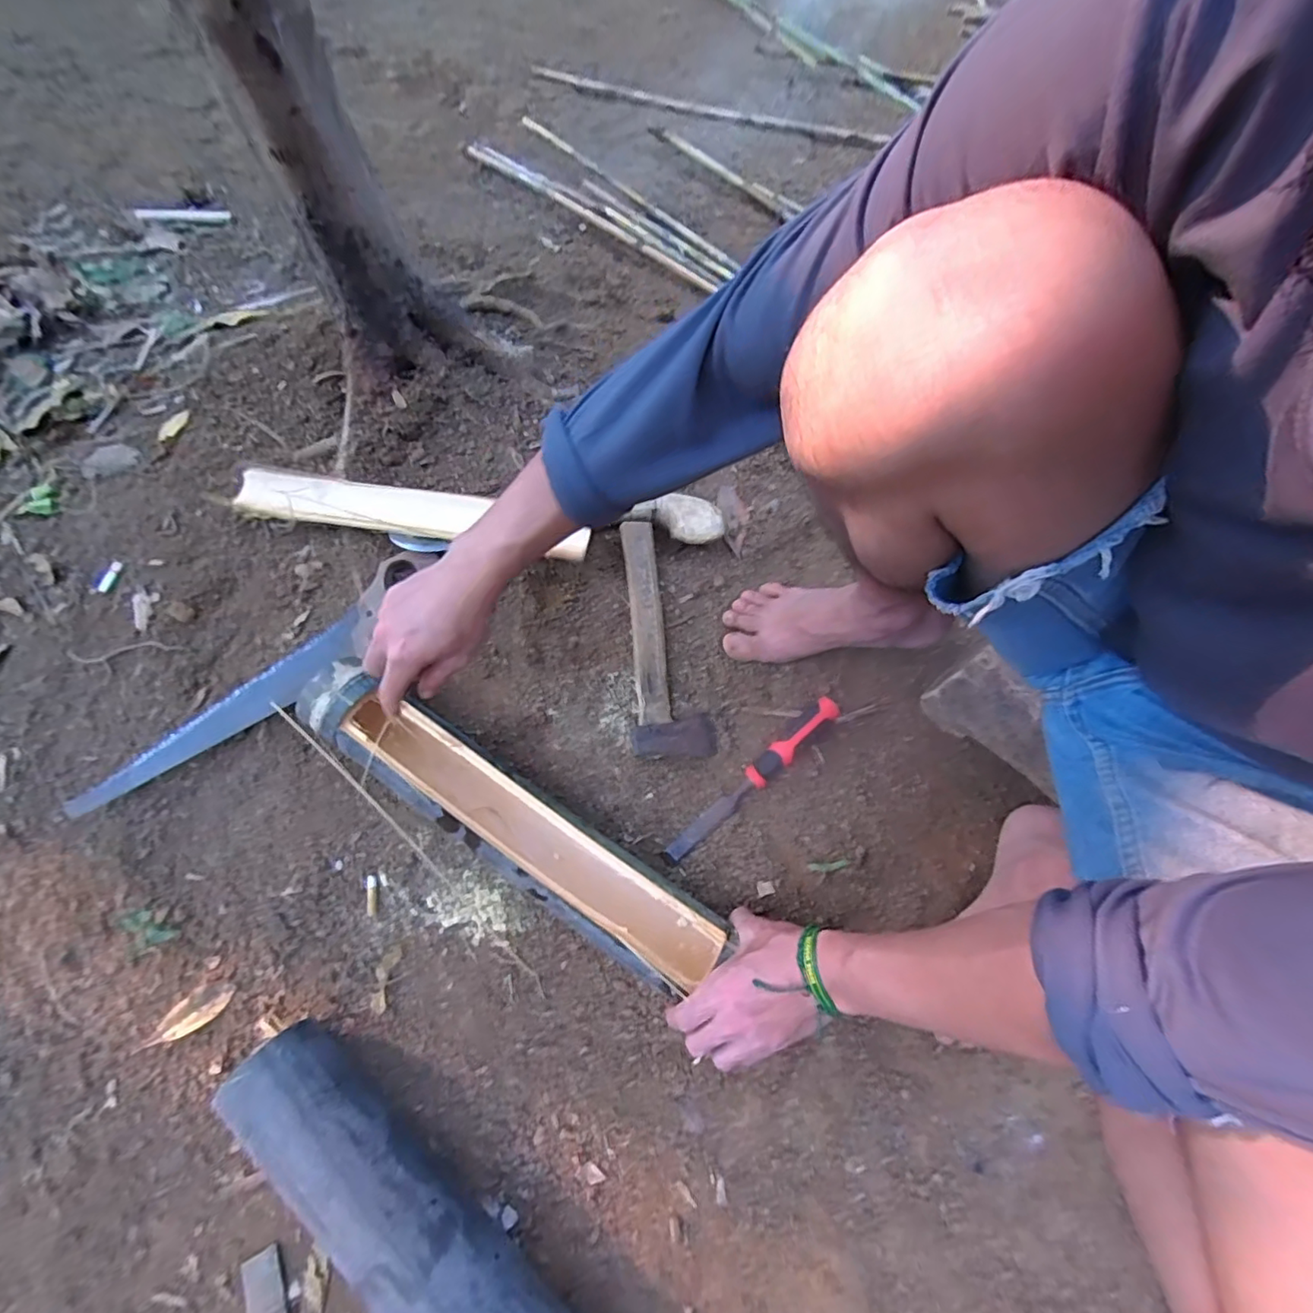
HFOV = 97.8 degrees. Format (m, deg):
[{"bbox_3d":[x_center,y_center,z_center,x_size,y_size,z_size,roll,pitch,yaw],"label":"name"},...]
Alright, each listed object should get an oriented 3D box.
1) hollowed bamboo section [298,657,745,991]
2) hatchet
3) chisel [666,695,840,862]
[{"bbox_3d":[-0.140,0.155,0.547,0.441,0.082,0.074,33,70,7],"label":"hollowed bamboo section"},{"bbox_3d":[0.010,-0.024,0.632,0.089,0.034,0.261,-4,66,-1],"label":"hatchet"},{"bbox_3d":[0.105,0.127,0.596,0.230,0.029,0.032,-39,72,-15],"label":"chisel"}]

